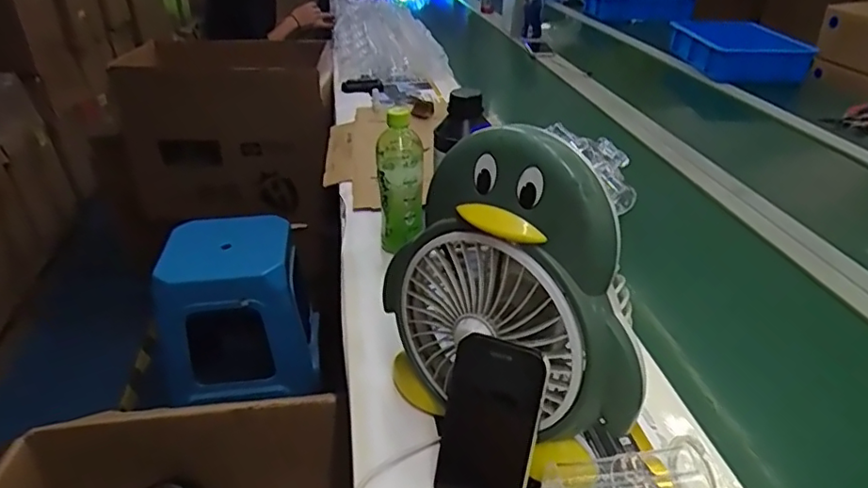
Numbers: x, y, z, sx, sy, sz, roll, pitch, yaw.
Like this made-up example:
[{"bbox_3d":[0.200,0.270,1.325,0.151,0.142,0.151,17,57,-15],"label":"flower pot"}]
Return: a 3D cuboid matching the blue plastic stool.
[{"bbox_3d":[-0.507,0.162,1.524,0.369,0.374,0.332,-4,31,-6],"label":"blue plastic stool"}]

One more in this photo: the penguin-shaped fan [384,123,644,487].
[{"bbox_3d":[0.052,0.057,0.504,0.252,0.286,0.082,24,39,34],"label":"penguin-shaped fan"}]

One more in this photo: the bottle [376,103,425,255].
[{"bbox_3d":[-0.049,-0.087,0.824,0.060,0.203,0.056,-5,31,-7],"label":"bottle"}]

